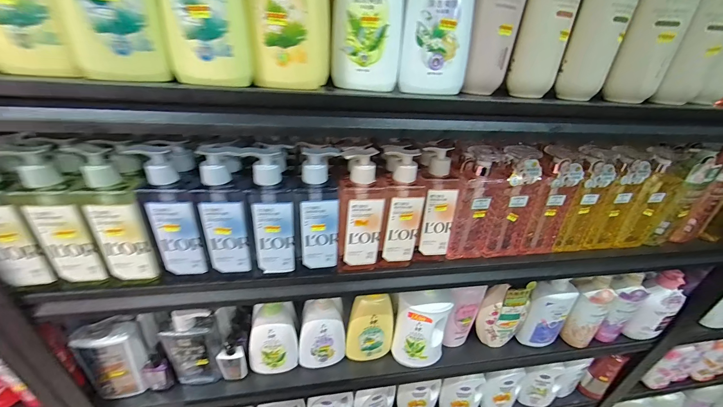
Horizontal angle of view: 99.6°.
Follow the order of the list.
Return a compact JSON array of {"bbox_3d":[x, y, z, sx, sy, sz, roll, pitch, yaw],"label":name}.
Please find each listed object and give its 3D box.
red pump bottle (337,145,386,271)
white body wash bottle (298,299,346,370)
[{"bbox_3d":[0.002,0.013,0.509,0.071,0.210,0.068,3,33,-3],"label":"red pump bottle"},{"bbox_3d":[-0.090,0.301,0.705,0.103,0.187,0.051,0,33,-6],"label":"white body wash bottle"}]

